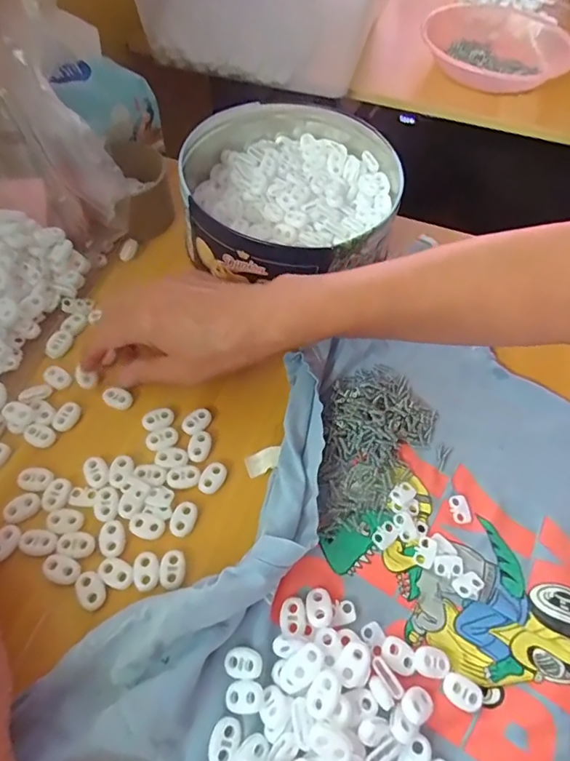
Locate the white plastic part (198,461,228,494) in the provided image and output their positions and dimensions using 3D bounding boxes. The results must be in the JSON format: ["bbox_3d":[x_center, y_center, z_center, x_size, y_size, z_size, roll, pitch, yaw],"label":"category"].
[{"bbox_3d":[-0.049,0.066,0.327,0.015,0.004,0.022,23,59,11],"label":"white plastic part"}]

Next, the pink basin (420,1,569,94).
[{"bbox_3d":[0.274,-0.436,0.647,0.198,0.057,0.206,1,58,-2],"label":"pink basin"}]

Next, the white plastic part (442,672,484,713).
[{"bbox_3d":[0.099,0.173,0.266,0.022,0.006,0.015,27,60,13],"label":"white plastic part"}]

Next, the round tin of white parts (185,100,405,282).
[{"bbox_3d":[0.005,-0.171,0.431,0.183,0.064,0.219,-6,58,-7],"label":"round tin of white parts"}]

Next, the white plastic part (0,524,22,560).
[{"bbox_3d":[-0.175,0.100,0.298,0.017,0.004,0.021,24,60,12],"label":"white plastic part"}]

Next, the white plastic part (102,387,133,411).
[{"bbox_3d":[-0.124,0.013,0.356,0.021,0.006,0.014,26,60,13],"label":"white plastic part"}]

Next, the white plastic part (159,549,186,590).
[{"bbox_3d":[-0.069,0.115,0.294,0.014,0.004,0.022,3,58,-2],"label":"white plastic part"}]

